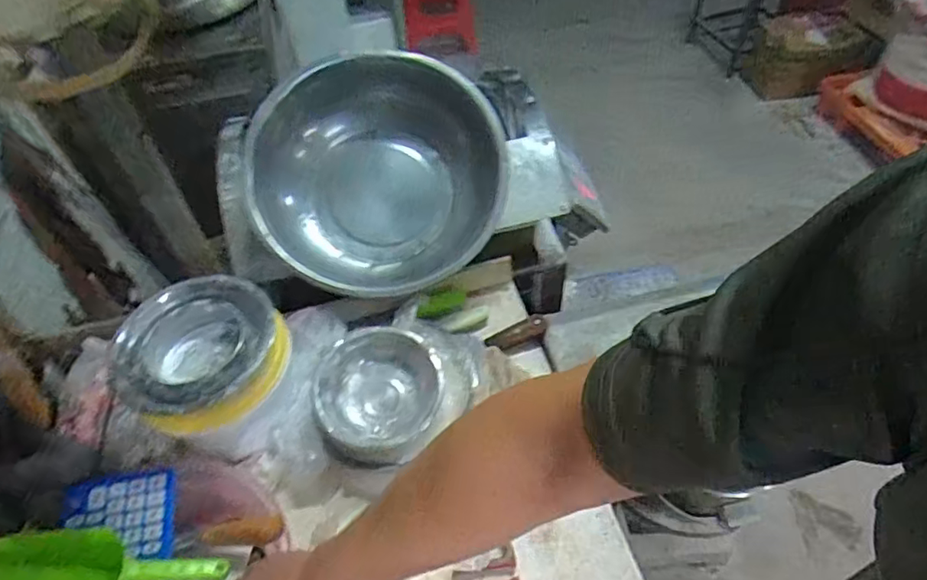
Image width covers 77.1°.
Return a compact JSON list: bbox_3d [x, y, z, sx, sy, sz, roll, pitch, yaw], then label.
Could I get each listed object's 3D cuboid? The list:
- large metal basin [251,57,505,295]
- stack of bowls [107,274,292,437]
[{"bbox_3d":[-0.144,-0.171,0.933,0.392,0.166,0.392,0,90,-17],"label":"large metal basin"},{"bbox_3d":[-0.301,0.075,0.679,0.188,0.093,0.149,-39,58,-25],"label":"stack of bowls"}]

